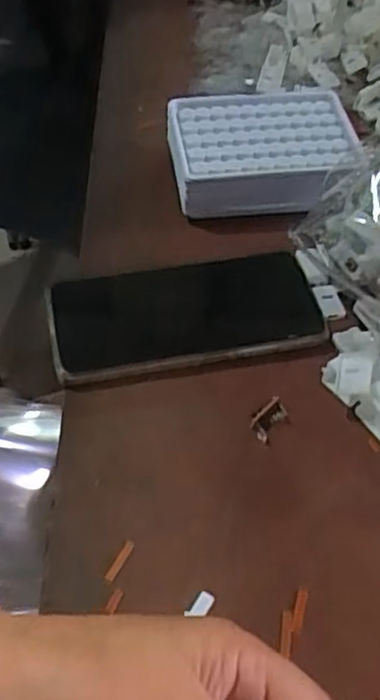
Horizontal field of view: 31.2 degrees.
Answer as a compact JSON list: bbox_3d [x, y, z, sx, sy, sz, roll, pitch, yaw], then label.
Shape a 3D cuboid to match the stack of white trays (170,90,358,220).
[{"bbox_3d":[0.052,-0.150,0.513,0.132,0.040,0.105,-5,52,-6],"label":"stack of white trays"}]

